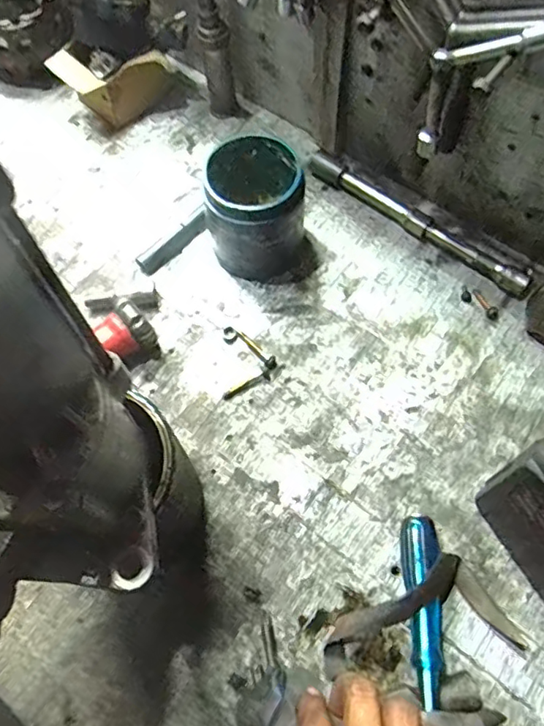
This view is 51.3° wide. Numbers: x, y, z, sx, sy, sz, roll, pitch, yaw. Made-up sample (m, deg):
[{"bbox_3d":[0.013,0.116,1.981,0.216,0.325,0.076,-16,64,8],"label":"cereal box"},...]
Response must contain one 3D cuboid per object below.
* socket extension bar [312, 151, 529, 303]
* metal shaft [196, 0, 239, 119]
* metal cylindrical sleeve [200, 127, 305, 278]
[{"bbox_3d":[0.142,-0.141,0.567,0.253,0.021,0.019,37,72,17],"label":"socket extension bar"},{"bbox_3d":[-0.057,-0.317,0.595,0.031,0.131,0.027,-6,66,-1],"label":"metal shaft"},{"bbox_3d":[-0.013,-0.144,0.531,0.082,0.101,0.089,0,66,0],"label":"metal cylindrical sleeve"}]

